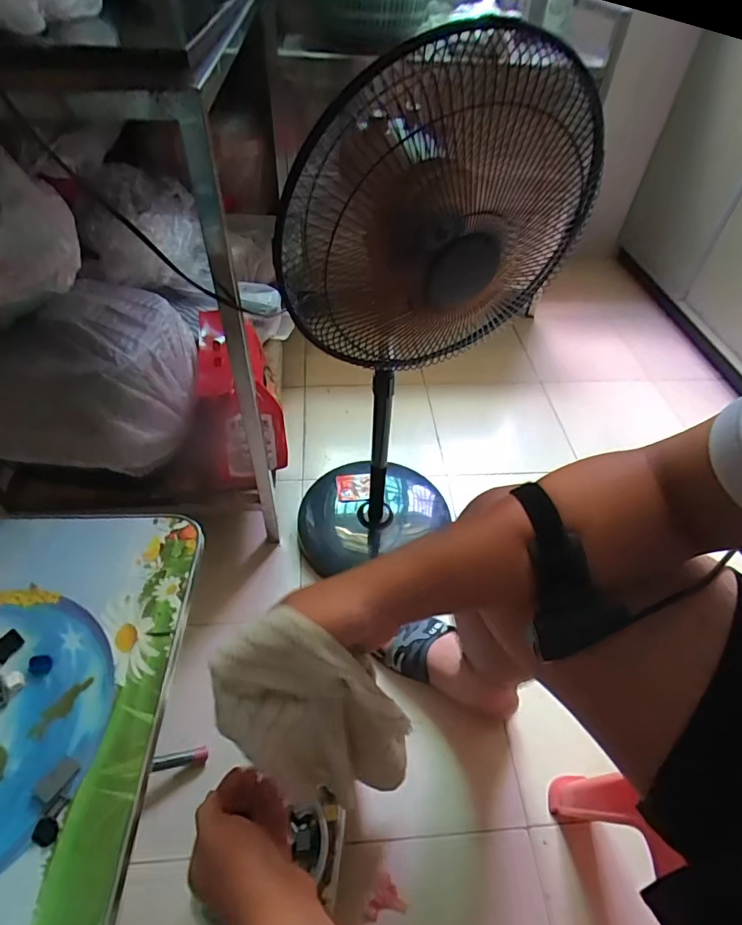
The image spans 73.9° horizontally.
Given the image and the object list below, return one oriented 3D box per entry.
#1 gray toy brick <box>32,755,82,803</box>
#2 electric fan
[{"bbox_3d":[-0.206,0.208,0.323,0.016,0.005,0.024,20,50,15],"label":"gray toy brick"},{"bbox_3d":[0.029,-0.108,0.766,0.301,0.885,0.348,-5,48,-8],"label":"electric fan"}]

